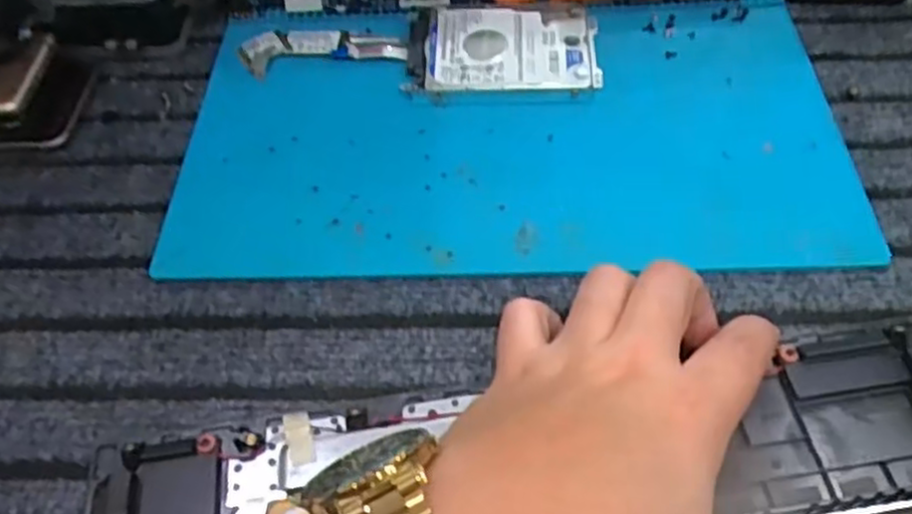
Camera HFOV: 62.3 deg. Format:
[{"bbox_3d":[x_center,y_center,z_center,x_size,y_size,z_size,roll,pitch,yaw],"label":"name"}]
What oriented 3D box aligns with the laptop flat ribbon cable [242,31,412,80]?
[{"bbox_3d":[-0.082,-0.128,0.460,0.101,0.008,0.042,-5,54,0],"label":"laptop flat ribbon cable"}]

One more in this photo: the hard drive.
[{"bbox_3d":[0.027,-0.123,0.442,0.109,0.008,0.071,3,54,5],"label":"hard drive"}]

